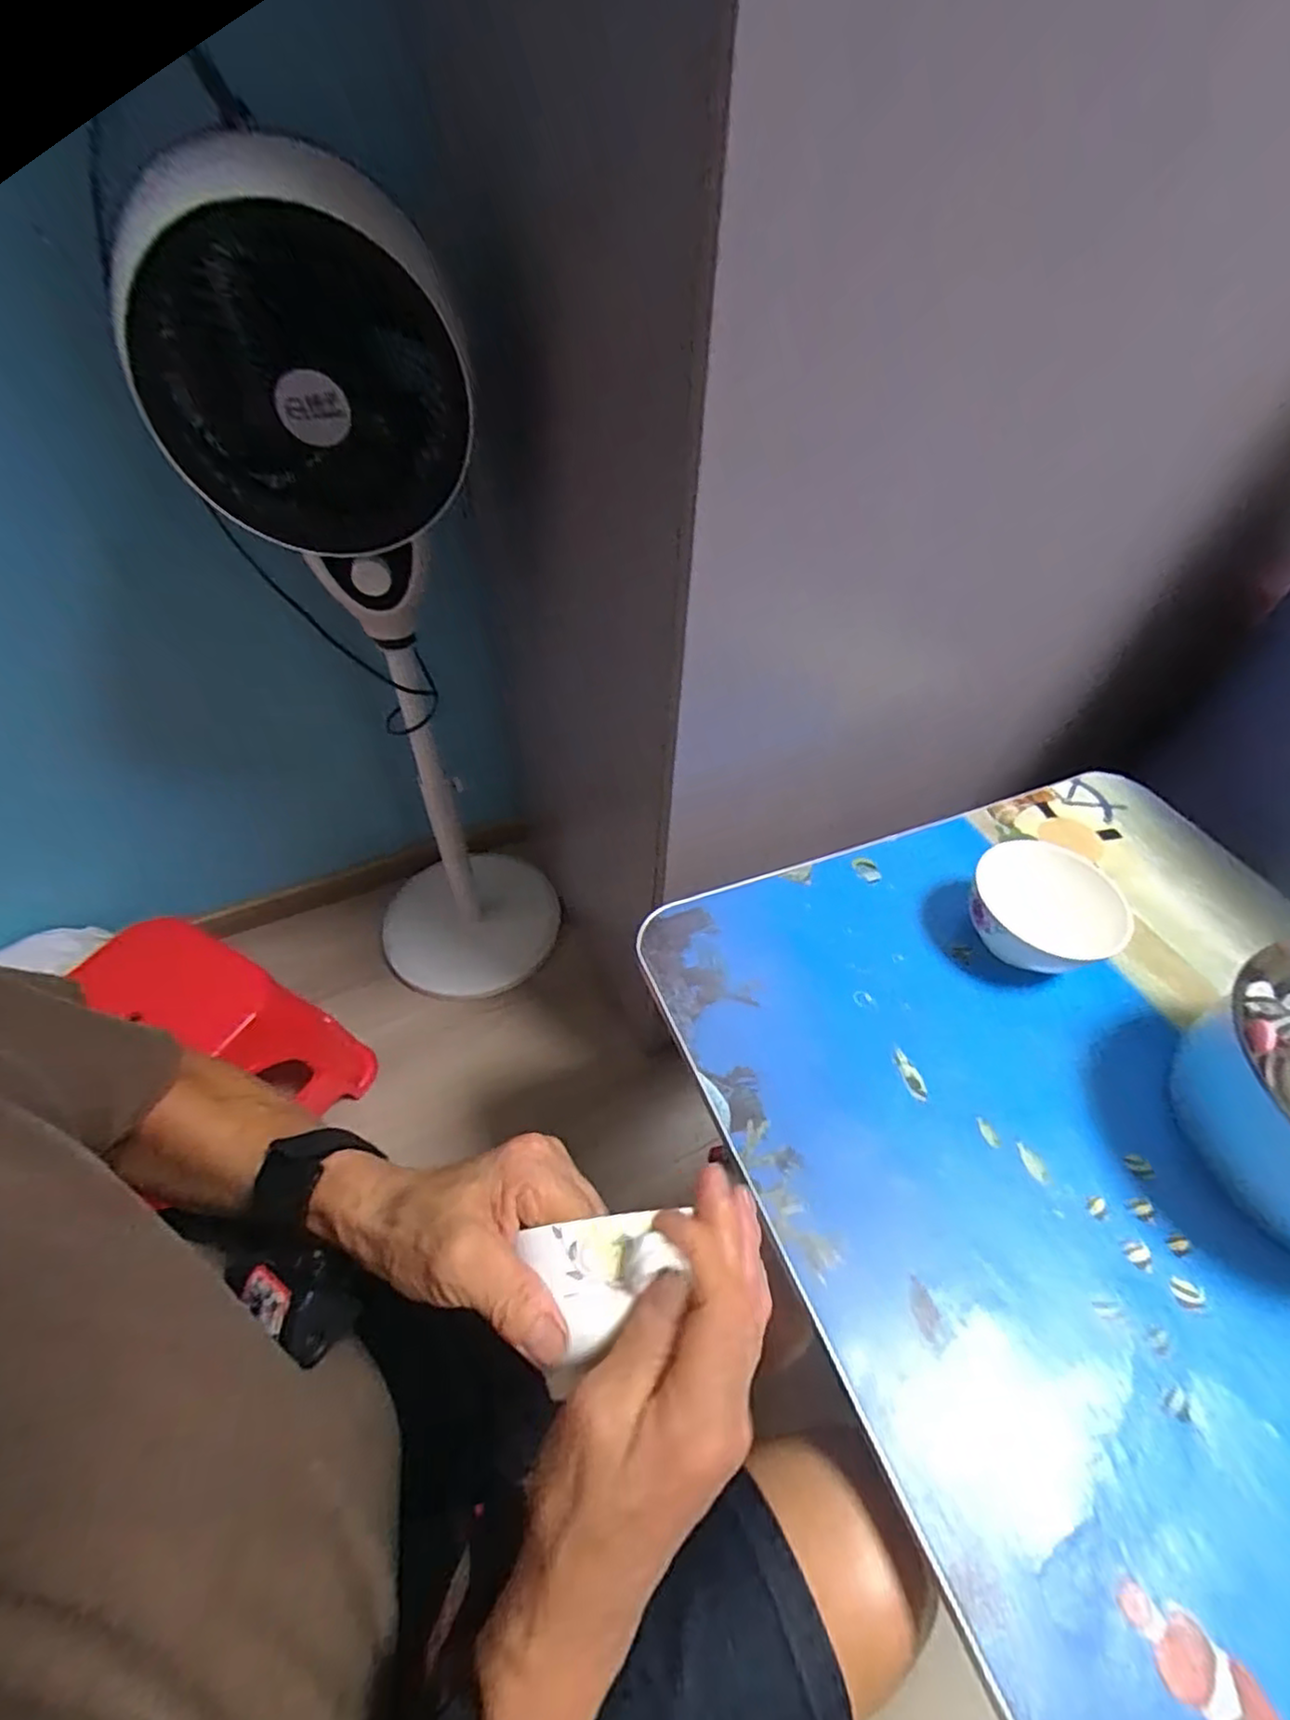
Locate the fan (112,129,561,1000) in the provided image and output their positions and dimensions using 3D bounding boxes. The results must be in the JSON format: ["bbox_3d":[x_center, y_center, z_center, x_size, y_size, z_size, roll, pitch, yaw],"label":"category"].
[{"bbox_3d":[-0.287,-0.158,0.818,0.279,0.949,0.266,-27,52,-24],"label":"fan"}]

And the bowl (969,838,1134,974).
[{"bbox_3d":[0.333,0.046,0.561,0.116,0.065,0.115,35,55,29],"label":"bowl"}]

